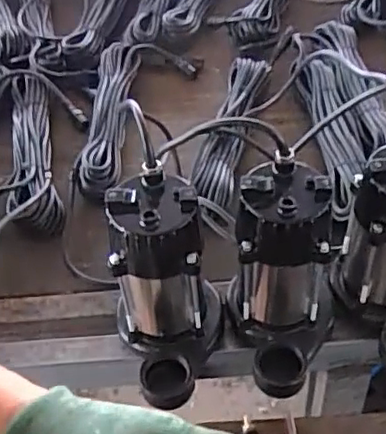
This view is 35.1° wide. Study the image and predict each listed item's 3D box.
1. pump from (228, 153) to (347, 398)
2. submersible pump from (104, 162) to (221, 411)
[{"bbox_3d":[0.091,0.063,0.616,0.110,0.191,0.151,4,47,7],"label":"pump"},{"bbox_3d":[-0.024,0.066,0.648,0.104,0.231,0.135,-3,47,0],"label":"submersible pump"}]

